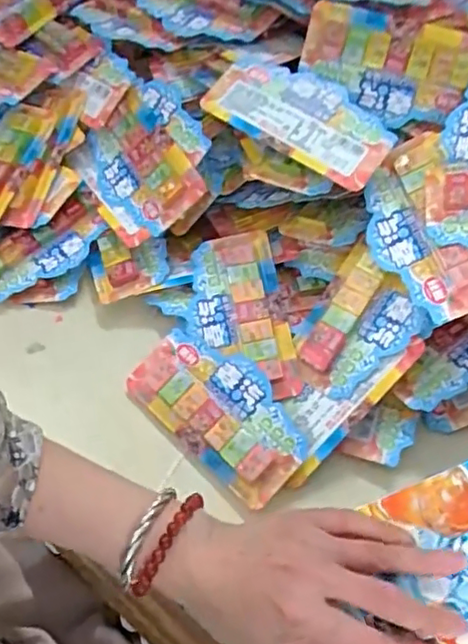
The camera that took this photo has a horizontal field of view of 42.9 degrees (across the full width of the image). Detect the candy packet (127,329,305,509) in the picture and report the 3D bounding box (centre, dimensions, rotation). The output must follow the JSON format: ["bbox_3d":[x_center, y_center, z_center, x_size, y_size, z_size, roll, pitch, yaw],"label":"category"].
[{"bbox_3d":[-0.010,0.066,0.458,0.144,0.024,0.075,40,67,19],"label":"candy packet"}]

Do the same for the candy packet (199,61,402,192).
[{"bbox_3d":[0.054,-0.162,0.467,0.143,0.018,0.074,32,65,16],"label":"candy packet"}]

